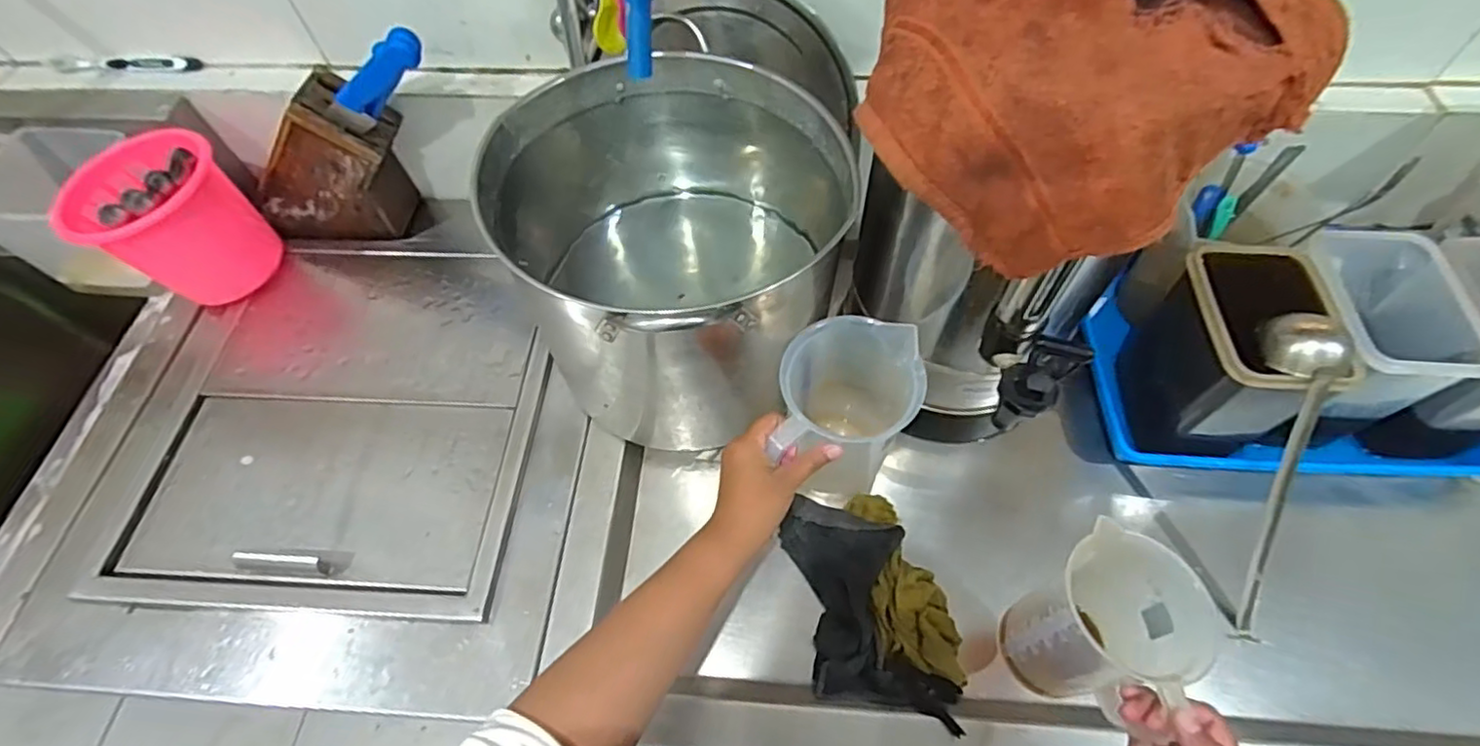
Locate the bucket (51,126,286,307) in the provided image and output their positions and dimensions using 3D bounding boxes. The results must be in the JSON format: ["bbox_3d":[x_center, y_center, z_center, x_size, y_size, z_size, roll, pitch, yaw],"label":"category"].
[{"bbox_3d":[-0.640,-0.171,0.739,0.143,0.178,0.147,-2,61,3],"label":"bucket"}]

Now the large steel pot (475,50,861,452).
[{"bbox_3d":[-0.060,-0.114,0.633,0.290,0.237,0.292,-2,61,3],"label":"large steel pot"}]

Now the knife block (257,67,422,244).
[{"bbox_3d":[-0.484,-0.252,0.756,0.186,0.181,0.076,0,61,4],"label":"knife block"}]

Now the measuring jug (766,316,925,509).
[{"bbox_3d":[0.095,0.044,0.599,0.120,0.179,0.113,0,61,4],"label":"measuring jug"}]

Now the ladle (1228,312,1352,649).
[{"bbox_3d":[0.457,0.095,0.551,0.061,0.282,0.054,2,17,5],"label":"ladle"}]

